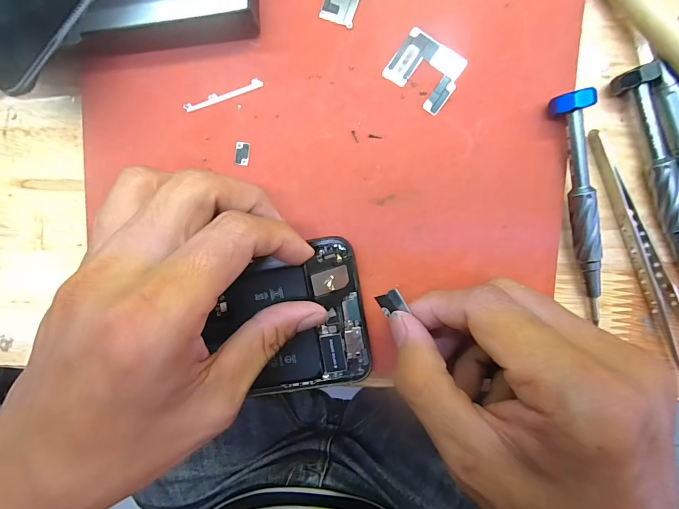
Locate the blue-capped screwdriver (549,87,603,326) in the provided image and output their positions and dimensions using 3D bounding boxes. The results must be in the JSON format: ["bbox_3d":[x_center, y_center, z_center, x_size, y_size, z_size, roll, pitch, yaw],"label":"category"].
[{"bbox_3d":[0.113,-0.019,0.159,0.014,0.021,0.106,-12,94,6],"label":"blue-capped screwdriver"}]

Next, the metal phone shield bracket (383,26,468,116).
[{"bbox_3d":[0.042,-0.089,0.163,0.033,0.004,0.027,37,97,1],"label":"metal phone shield bracket"}]

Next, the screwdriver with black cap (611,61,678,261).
[{"bbox_3d":[0.158,-0.027,0.158,0.015,0.014,0.124,-23,93,7],"label":"screwdriver with black cap"}]

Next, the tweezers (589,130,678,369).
[{"bbox_3d":[0.150,0.001,0.167,0.012,0.006,0.129,-26,93,7],"label":"tweezers"}]

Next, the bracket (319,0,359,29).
[{"bbox_3d":[0.001,-0.122,0.163,0.017,0.004,0.018,22,97,2],"label":"bracket"}]

